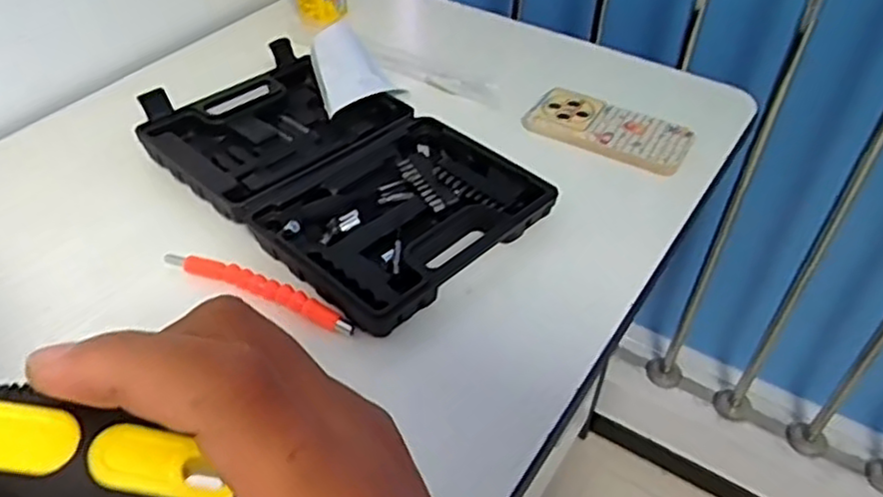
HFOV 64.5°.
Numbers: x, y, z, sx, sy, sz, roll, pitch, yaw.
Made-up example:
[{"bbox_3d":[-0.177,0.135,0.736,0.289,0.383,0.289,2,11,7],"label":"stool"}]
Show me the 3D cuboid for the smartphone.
[{"bbox_3d":[0.164,-0.121,0.690,0.155,0.016,0.075,20,47,12],"label":"smartphone"}]

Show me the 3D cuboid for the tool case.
[{"bbox_3d":[-0.095,-0.076,0.623,0.338,0.033,0.208,34,51,29],"label":"tool case"}]

